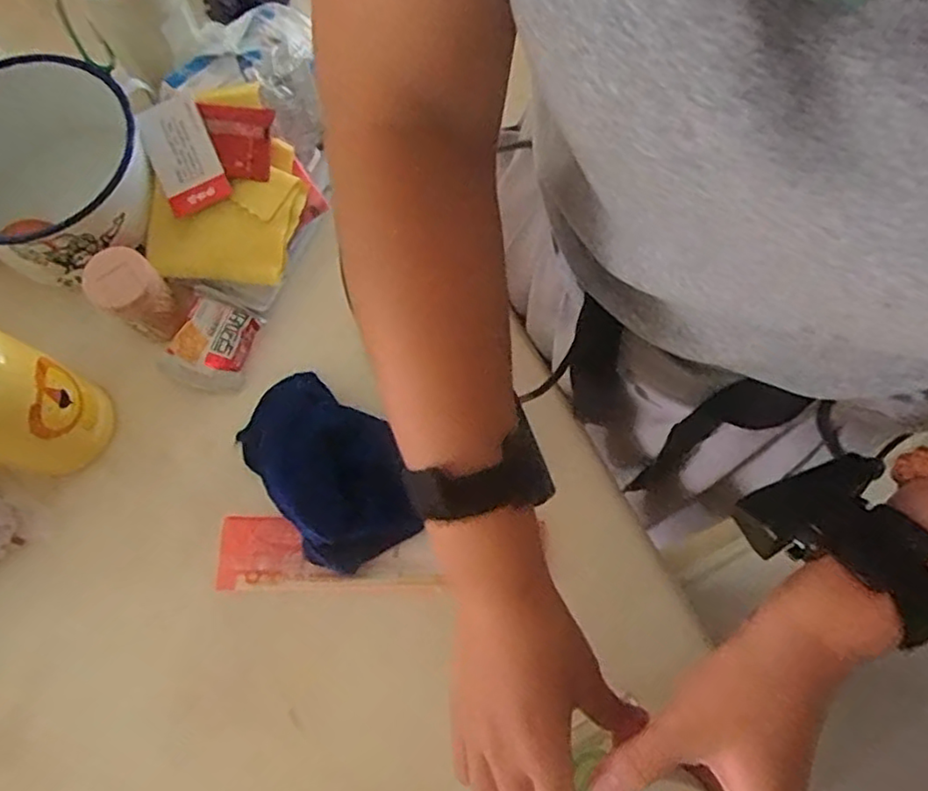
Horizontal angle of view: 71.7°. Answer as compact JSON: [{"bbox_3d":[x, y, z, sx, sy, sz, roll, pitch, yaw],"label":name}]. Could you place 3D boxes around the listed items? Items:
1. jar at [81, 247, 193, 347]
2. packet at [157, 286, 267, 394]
[{"bbox_3d":[-0.269,-0.081,0.524,0.056,0.070,0.053,35,76,9],"label":"jar"},{"bbox_3d":[-0.214,-0.046,0.549,0.063,0.030,0.079,19,74,5],"label":"packet"}]

